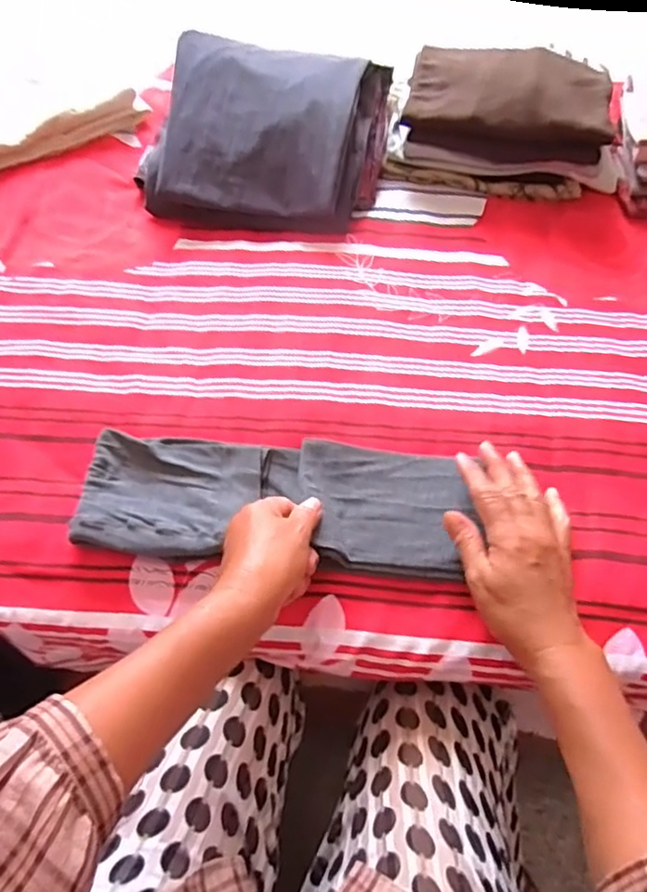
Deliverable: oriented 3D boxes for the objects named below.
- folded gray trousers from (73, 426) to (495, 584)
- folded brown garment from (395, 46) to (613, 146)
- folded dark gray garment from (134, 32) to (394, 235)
[{"bbox_3d":[-0.045,0.046,0.527,0.316,0.024,0.107,4,58,3],"label":"folded gray trousers"},{"bbox_3d":[0.214,-0.410,0.714,0.228,0.042,0.119,13,58,9],"label":"folded brown garment"},{"bbox_3d":[-0.068,-0.368,0.728,0.266,0.095,0.232,10,58,9],"label":"folded dark gray garment"}]

